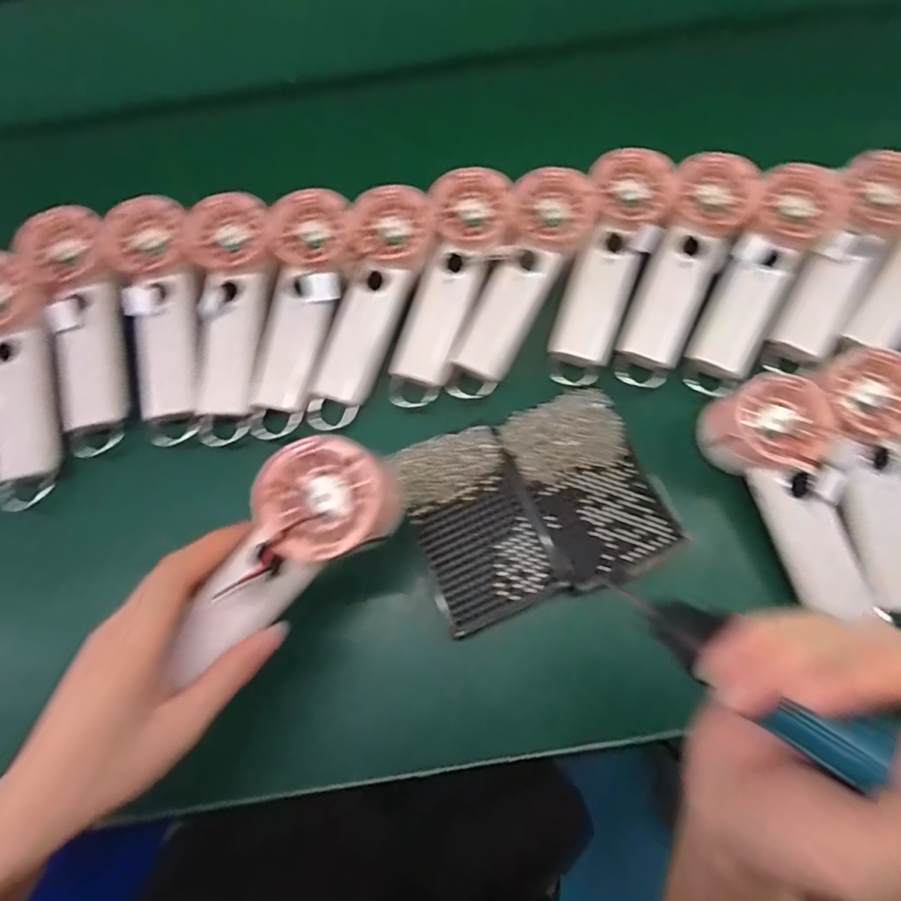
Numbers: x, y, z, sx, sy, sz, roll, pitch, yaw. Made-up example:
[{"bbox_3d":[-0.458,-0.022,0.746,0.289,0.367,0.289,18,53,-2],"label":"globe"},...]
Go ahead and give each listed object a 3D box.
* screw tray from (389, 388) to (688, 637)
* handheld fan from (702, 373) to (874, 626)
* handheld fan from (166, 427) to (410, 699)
[{"bbox_3d":[0.060,0.037,0.392,0.169,0.020,0.133,-20,72,-4],"label":"screw tray"},{"bbox_3d":[0.239,0.030,0.383,0.068,0.057,0.165,-21,87,-5],"label":"handheld fan"},{"bbox_3d":[-0.089,0.057,0.286,0.068,0.029,0.145,41,91,14],"label":"handheld fan"}]

